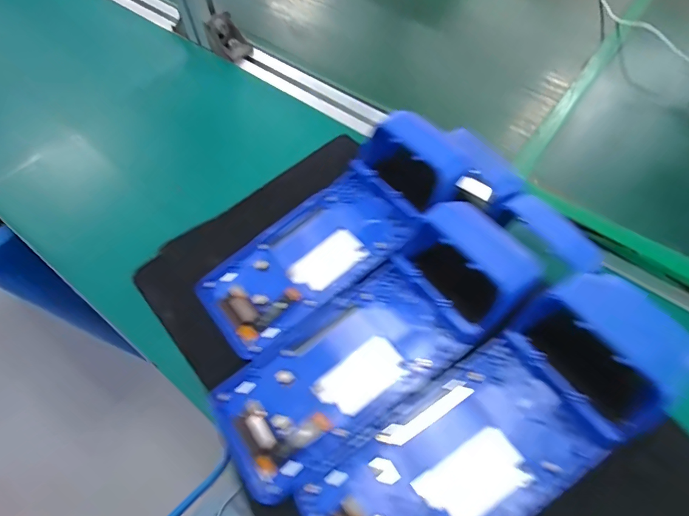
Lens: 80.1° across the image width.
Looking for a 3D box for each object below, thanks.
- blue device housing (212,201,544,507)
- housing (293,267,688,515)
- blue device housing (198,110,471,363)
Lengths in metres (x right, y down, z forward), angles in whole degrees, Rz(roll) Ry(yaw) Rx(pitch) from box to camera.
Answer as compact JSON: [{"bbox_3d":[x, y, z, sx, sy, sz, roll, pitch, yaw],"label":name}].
[{"bbox_3d":[0.019,0.054,0.271,0.225,0.041,0.084,-39,67,-4],"label":"blue device housing"},{"bbox_3d":[0.084,0.103,0.233,0.228,0.043,0.095,-38,67,-2],"label":"housing"},{"bbox_3d":[-0.008,-0.019,0.319,0.217,0.042,0.085,-40,67,-2],"label":"blue device housing"}]

